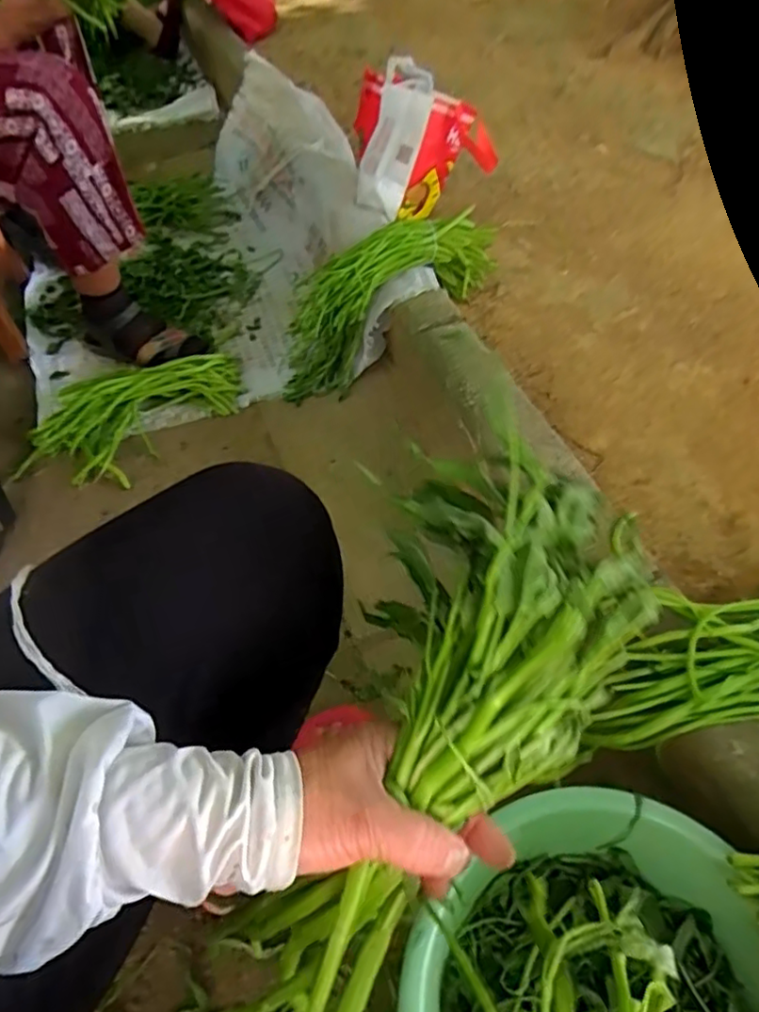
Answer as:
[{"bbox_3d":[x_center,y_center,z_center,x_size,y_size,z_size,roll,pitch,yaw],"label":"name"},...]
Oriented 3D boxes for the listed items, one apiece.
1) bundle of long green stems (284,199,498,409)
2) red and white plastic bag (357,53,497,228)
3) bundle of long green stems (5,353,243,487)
[{"bbox_3d":[-0.005,-0.361,1.040,0.439,0.166,0.134,-34,59,-1],"label":"bundle of long green stems"},{"bbox_3d":[0.068,-0.673,1.144,0.251,0.206,0.165,-20,56,-16],"label":"red and white plastic bag"},{"bbox_3d":[-0.402,-0.141,0.994,0.373,0.051,0.206,-17,56,-11],"label":"bundle of long green stems"}]

